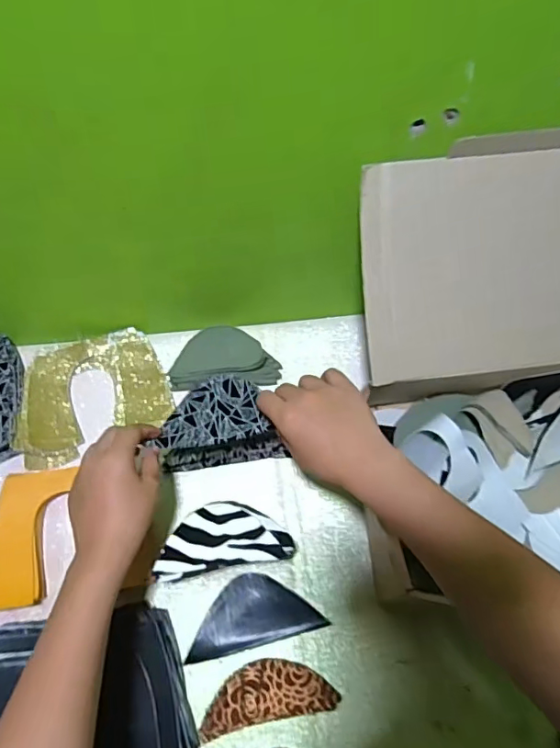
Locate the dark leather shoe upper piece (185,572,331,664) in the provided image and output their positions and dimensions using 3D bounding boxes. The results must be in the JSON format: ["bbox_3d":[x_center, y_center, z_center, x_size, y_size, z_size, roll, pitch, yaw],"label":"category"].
[{"bbox_3d":[-0.027,0.223,0.497,0.123,0.007,0.061,-12,64,-8],"label":"dark leather shoe upper piece"}]

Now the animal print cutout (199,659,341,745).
[{"bbox_3d":[-0.012,0.280,0.464,0.115,0.015,0.048,-11,64,-7],"label":"animal print cutout"}]

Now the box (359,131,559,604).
[{"bbox_3d":[0.239,0.013,0.483,0.323,0.240,0.344,-6,63,-5],"label":"box"}]

